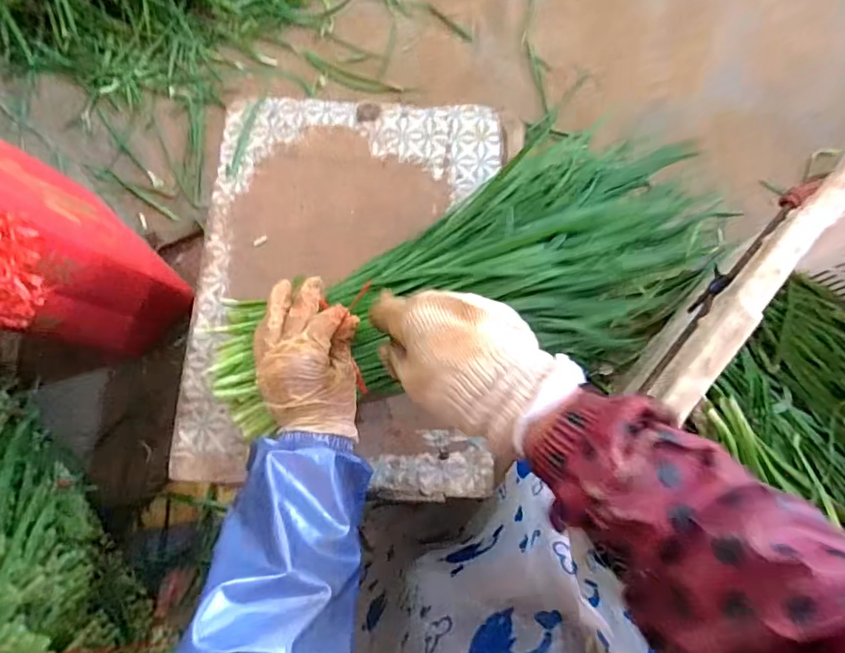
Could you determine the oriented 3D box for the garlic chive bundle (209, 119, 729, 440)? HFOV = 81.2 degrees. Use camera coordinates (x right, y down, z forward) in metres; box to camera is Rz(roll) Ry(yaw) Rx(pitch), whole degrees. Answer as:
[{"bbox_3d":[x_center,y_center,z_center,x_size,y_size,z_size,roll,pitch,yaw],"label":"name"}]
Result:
[{"bbox_3d":[0.049,-0.049,0.457,0.485,0.094,0.210,-17,79,-6],"label":"garlic chive bundle"}]

